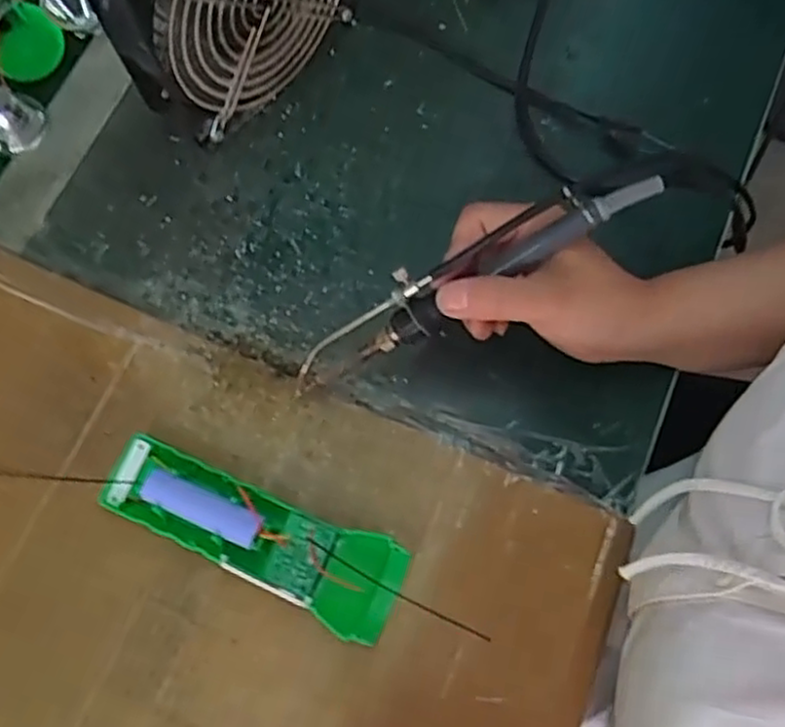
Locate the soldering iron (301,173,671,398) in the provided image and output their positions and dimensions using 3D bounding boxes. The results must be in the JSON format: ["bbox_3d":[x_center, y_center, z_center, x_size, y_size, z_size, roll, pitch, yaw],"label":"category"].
[{"bbox_3d":[0.034,-0.042,0.359,0.199,0.021,0.026,-29,71,15],"label":"soldering iron"}]

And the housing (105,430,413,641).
[{"bbox_3d":[-0.073,0.086,0.370,0.160,0.027,0.046,22,75,9],"label":"housing"}]

